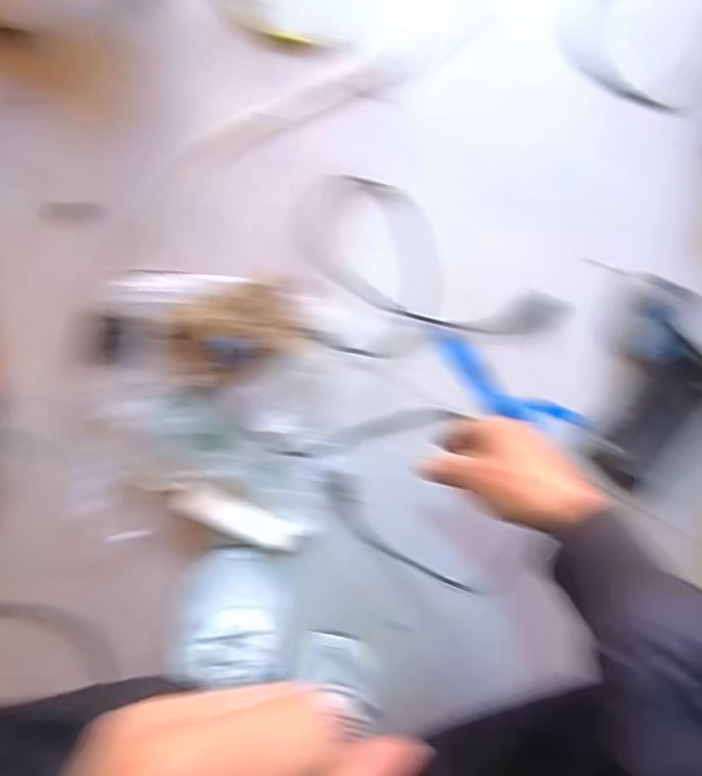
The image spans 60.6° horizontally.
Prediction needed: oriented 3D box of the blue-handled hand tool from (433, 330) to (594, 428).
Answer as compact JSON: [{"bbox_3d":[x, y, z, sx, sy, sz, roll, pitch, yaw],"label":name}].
[{"bbox_3d":[0.177,0.005,0.694,0.204,0.012,0.054,32,86,-4],"label":"blue-handled hand tool"}]

